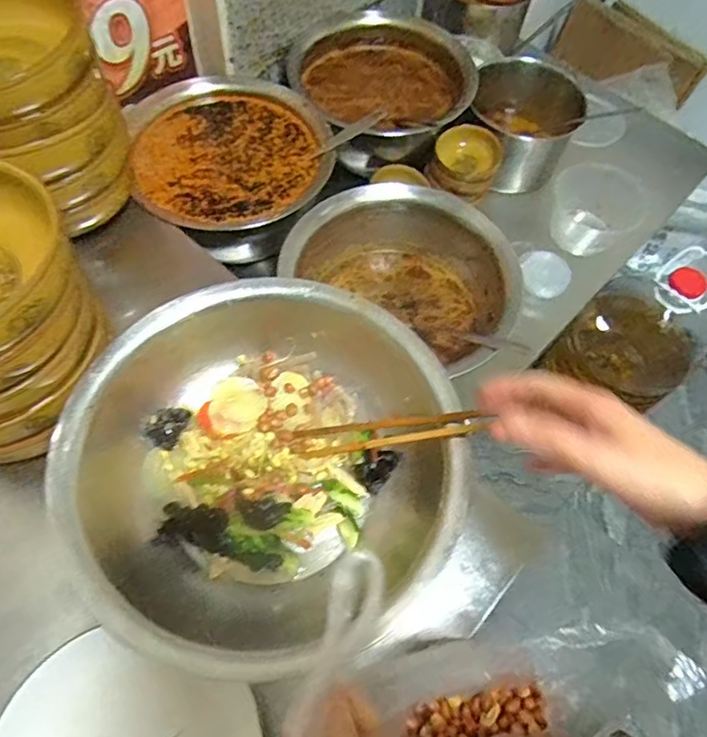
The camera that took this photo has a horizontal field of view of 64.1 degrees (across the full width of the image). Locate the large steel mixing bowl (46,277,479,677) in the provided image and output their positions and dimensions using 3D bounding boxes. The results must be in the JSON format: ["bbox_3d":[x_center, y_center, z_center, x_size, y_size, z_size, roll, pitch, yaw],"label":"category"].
[{"bbox_3d":[-0.083,0.079,0.529,0.329,0.107,0.301,2,62,-3],"label":"large steel mixing bowl"}]

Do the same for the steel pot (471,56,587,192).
[{"bbox_3d":[0.278,-0.397,0.948,0.180,0.154,0.146,19,62,6],"label":"steel pot"}]

